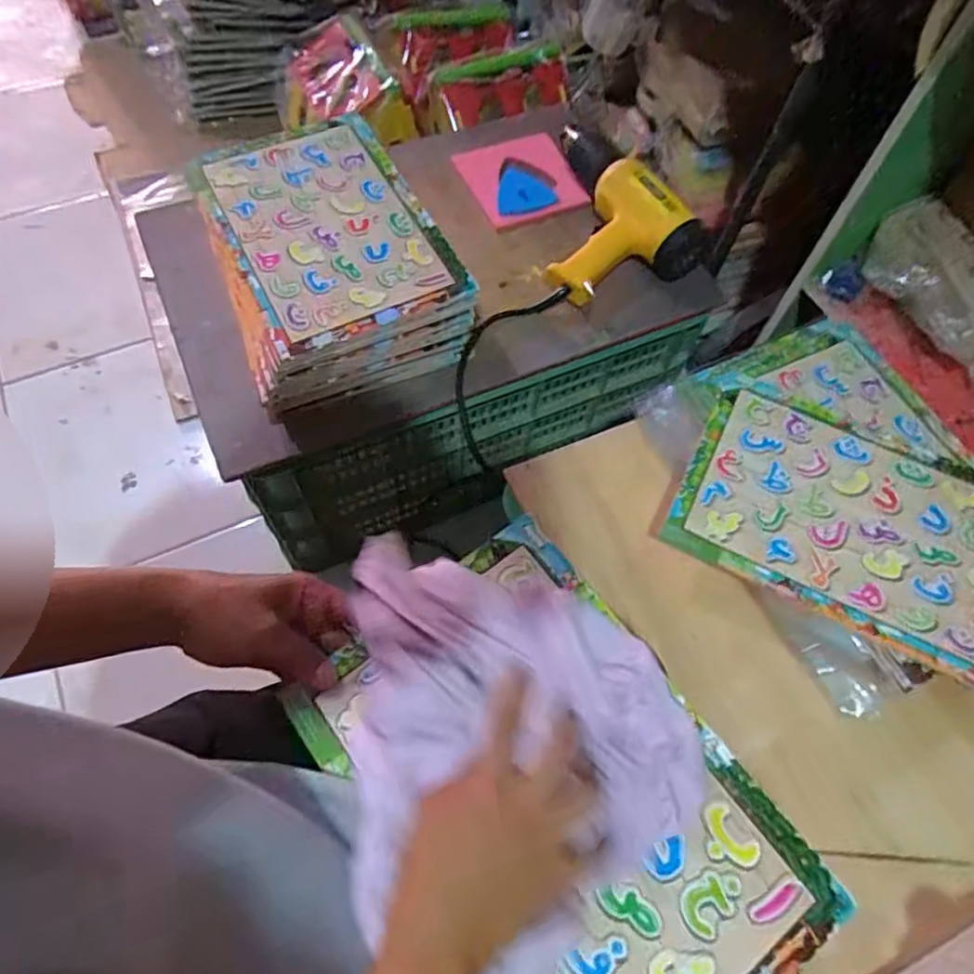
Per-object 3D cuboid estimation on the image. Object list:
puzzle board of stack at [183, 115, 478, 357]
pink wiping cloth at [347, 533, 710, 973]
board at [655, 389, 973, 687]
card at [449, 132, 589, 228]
[{"bbox_3d":[-0.171,-0.283,0.685,0.203,0.014,0.305,-24,66,-14],"label":"puzzle board of stack"},{"bbox_3d":[0.026,0.161,0.381,0.201,0.039,0.282,-5,63,-5],"label":"pink wiping cloth"},{"bbox_3d":[0.330,0.032,0.588,0.300,0.016,0.198,25,64,11],"label":"board"},{"bbox_3d":[0.040,-0.395,0.833,0.126,0.011,0.138,-22,69,-4],"label":"card"}]

